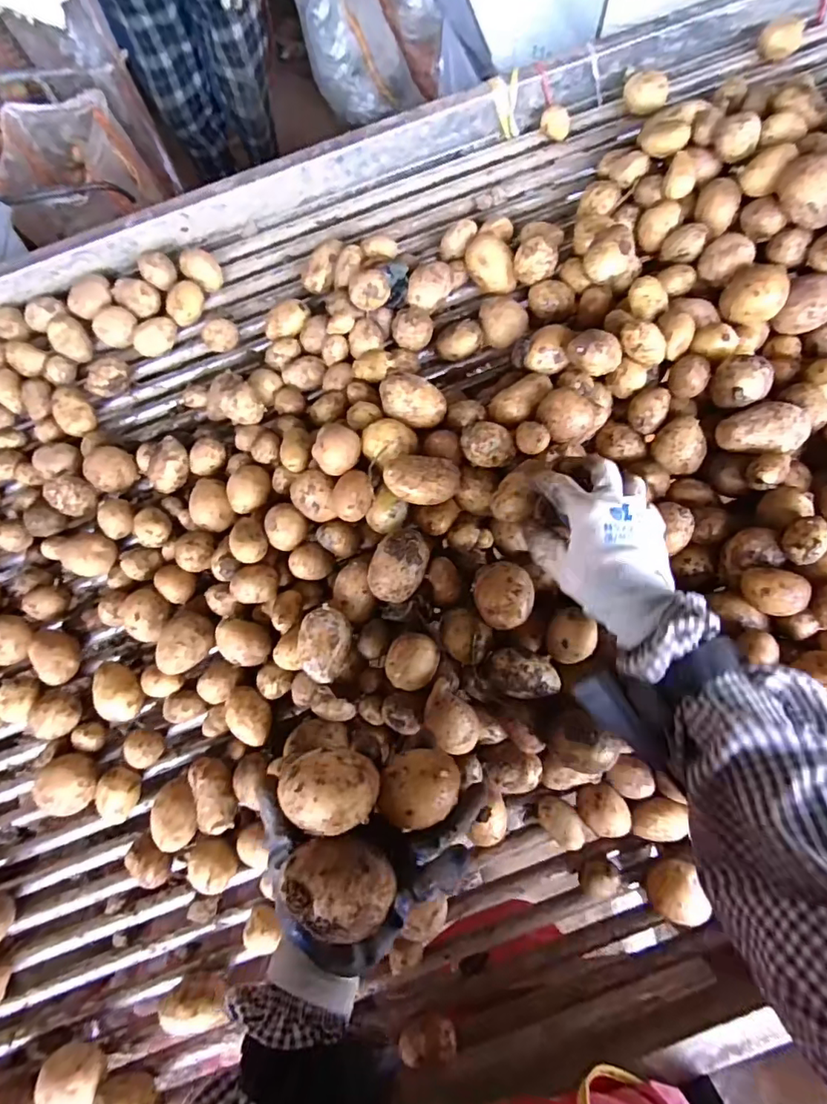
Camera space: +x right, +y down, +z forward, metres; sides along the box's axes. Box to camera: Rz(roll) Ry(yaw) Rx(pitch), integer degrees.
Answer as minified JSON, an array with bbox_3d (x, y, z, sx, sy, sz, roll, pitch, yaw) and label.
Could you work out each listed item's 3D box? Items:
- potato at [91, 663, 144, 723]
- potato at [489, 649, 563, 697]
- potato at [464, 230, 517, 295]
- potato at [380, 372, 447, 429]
[{"bbox_3d":[-0.295,0.138,0.518,0.042,0.031,0.058,-26,74,-7],"label":"potato"},{"bbox_3d":[0.096,0.107,0.451,0.060,0.026,0.038,20,74,7],"label":"potato"},{"bbox_3d":[0.088,-0.339,0.601,0.047,0.035,0.069,-20,73,-5],"label":"potato"},{"bbox_3d":[0.000,-0.150,0.531,0.065,0.045,0.043,4,73,2],"label":"potato"}]

